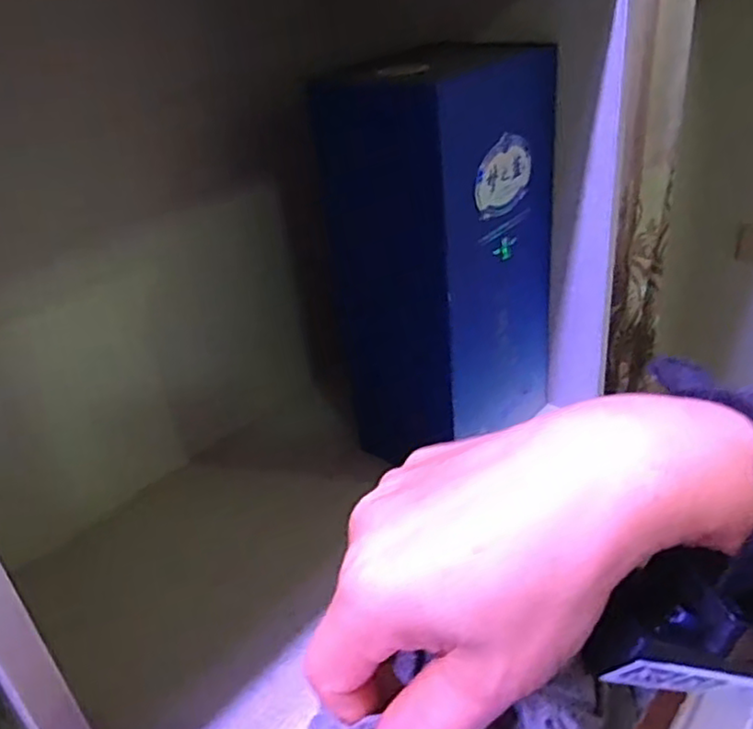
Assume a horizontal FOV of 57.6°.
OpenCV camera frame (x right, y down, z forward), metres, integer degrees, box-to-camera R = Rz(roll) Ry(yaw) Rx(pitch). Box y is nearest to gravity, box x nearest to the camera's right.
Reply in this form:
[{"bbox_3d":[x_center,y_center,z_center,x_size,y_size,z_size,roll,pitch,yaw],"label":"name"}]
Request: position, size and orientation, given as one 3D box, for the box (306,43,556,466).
[{"bbox_3d":[0.052,-0.092,0.599,0.153,0.306,0.158,21,41,36],"label":"box"}]

